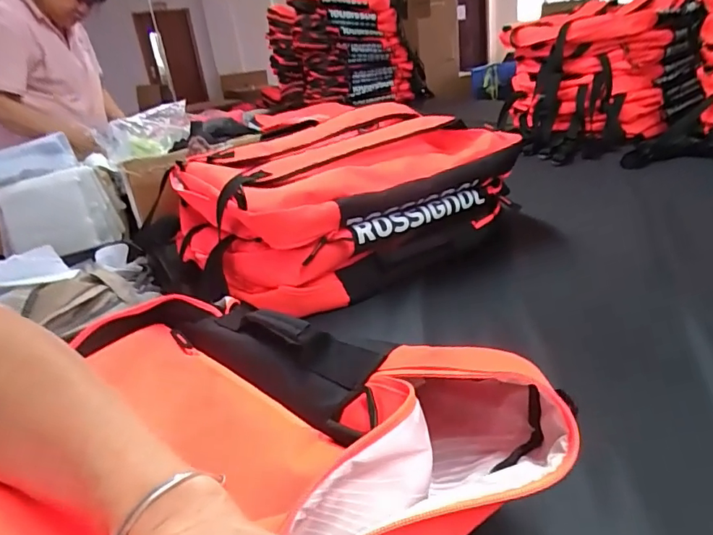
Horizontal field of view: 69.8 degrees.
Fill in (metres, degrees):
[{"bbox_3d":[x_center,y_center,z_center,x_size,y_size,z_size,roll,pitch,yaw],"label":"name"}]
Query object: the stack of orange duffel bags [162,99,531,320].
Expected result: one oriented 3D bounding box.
[{"bbox_3d":[-0.041,-0.122,0.839,0.475,0.180,0.376,-21,27,-27],"label":"stack of orange duffel bags"}]

